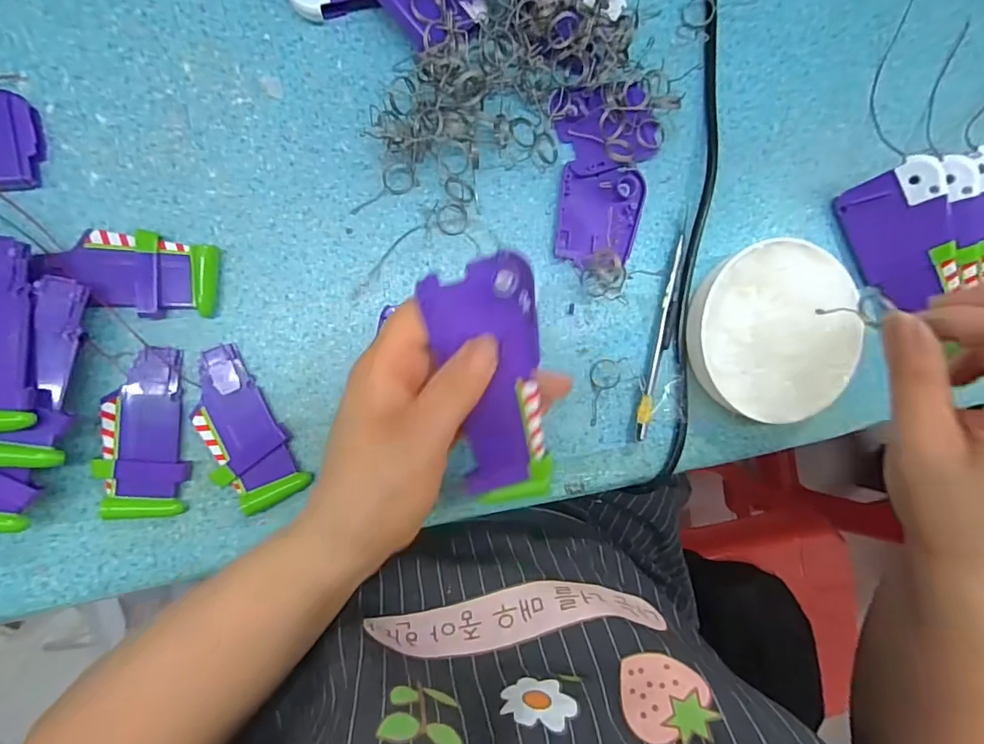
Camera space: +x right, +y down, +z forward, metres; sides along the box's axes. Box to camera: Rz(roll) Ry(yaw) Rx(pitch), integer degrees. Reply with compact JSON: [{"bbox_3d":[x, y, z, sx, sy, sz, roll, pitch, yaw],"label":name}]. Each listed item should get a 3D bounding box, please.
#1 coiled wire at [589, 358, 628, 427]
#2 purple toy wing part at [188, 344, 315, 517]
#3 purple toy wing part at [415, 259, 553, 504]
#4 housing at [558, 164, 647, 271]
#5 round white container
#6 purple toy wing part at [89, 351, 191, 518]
[{"bbox_3d":[0.068,0.011,0.311,0.020,0.005,0.046,14,91,-10],"label":"coiled wire"},{"bbox_3d":[-0.138,0.032,0.277,0.039,0.010,0.087,-27,97,-7],"label":"purple toy wing part"},{"bbox_3d":[0.002,0.008,0.242,0.048,0.005,0.119,-10,107,4],"label":"purple toy wing part"},{"bbox_3d":[0.066,-0.093,0.306,0.052,0.008,0.056,1,93,-9],"label":"housing"},{"bbox_3d":[0.172,-0.025,0.312,0.093,0.030,0.103,-19,96,-7],"label":"round white container"},{"bbox_3d":[-0.184,0.033,0.268,0.039,0.010,0.088,1,93,-9],"label":"purple toy wing part"}]

